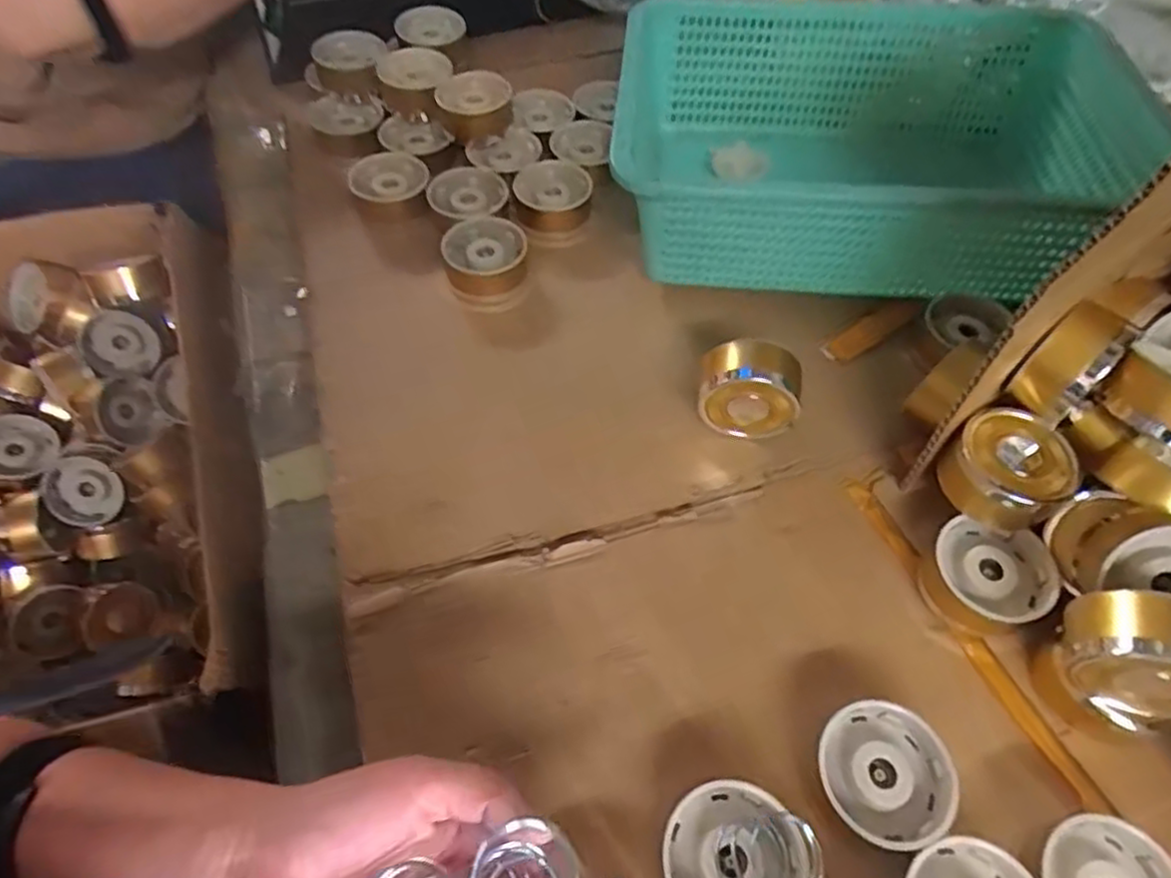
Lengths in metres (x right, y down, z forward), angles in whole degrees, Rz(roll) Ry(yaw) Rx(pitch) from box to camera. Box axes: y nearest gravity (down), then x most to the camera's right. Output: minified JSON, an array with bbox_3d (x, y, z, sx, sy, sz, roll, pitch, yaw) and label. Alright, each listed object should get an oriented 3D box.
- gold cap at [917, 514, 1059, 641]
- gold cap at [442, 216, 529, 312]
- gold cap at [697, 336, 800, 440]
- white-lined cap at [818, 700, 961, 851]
[{"bbox_3d":[0.236,0.082,0.419,0.061,0.034,0.061,1,56,-1],"label":"gold cap"},{"bbox_3d":[-0.080,-0.144,0.570,0.064,0.030,0.072,1,56,-1],"label":"gold cap"},{"bbox_3d":[0.110,-0.030,0.474,0.066,0.062,0.039,12,56,6],"label":"gold cap"},{"bbox_3d":[0.151,0.172,0.363,0.061,0.030,0.064,1,56,-1],"label":"white-lined cap"}]

